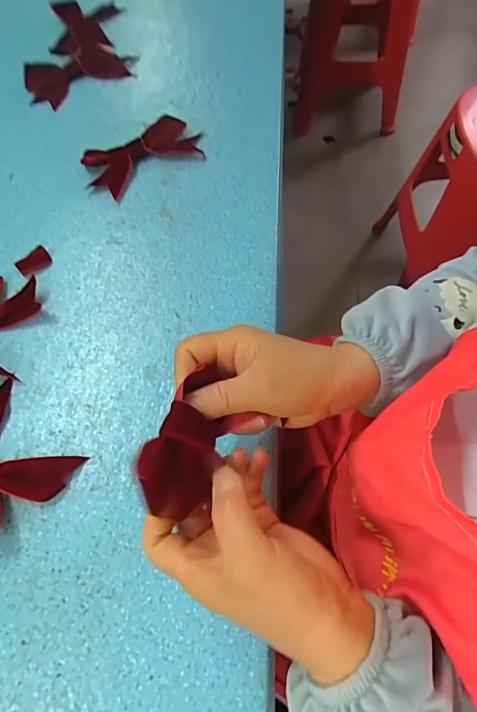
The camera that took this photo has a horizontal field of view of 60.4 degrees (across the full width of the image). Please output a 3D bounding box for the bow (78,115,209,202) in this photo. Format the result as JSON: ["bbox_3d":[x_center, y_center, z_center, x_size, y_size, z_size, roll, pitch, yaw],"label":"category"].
[{"bbox_3d":[-0.115,-0.243,0.482,0.133,0.014,0.090,-33,69,-12],"label":"bow"}]

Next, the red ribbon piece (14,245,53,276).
[{"bbox_3d":[-0.214,-0.099,0.427,0.033,0.004,0.028,-38,70,-14],"label":"red ribbon piece"}]

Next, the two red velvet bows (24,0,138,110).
[{"bbox_3d":[-0.226,-0.431,0.564,0.147,0.031,0.201,-18,67,-6],"label":"two red velvet bows"}]

